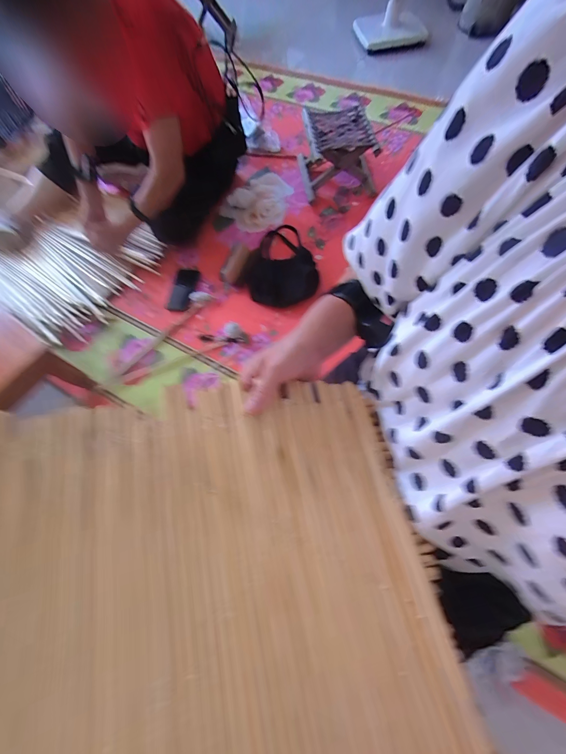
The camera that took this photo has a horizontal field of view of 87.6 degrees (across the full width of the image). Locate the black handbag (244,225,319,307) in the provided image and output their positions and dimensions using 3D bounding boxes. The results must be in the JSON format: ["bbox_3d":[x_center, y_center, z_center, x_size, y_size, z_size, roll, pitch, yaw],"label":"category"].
[{"bbox_3d":[-0.023,-0.369,0.930,0.209,0.108,0.312,-15,67,-3],"label":"black handbag"}]

